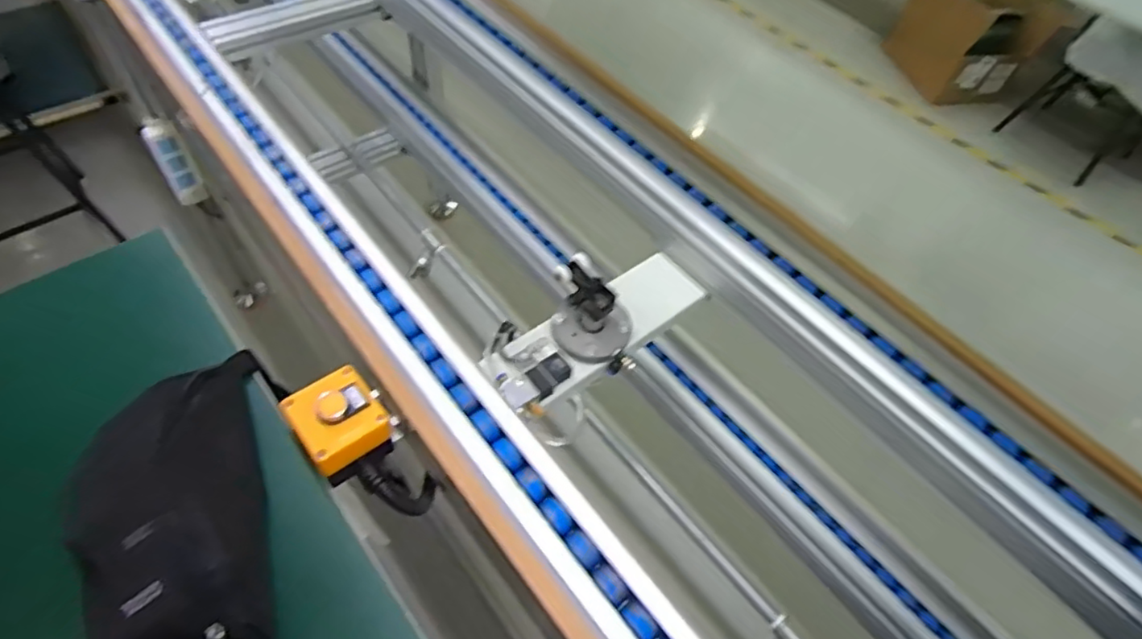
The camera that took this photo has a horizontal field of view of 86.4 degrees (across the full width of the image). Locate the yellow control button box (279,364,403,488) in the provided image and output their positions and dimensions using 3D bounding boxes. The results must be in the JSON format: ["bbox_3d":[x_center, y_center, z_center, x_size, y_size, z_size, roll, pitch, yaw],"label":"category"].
[{"bbox_3d":[-0.221,0.103,0.588,0.080,0.069,0.085,-33,64,-25],"label":"yellow control button box"}]

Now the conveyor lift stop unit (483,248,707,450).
[{"bbox_3d":[0.044,-0.005,0.774,0.326,0.109,0.124,-30,63,-24],"label":"conveyor lift stop unit"}]

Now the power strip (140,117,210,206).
[{"bbox_3d":[-0.765,-0.299,1.184,0.060,0.179,0.039,-14,57,-15],"label":"power strip"}]

